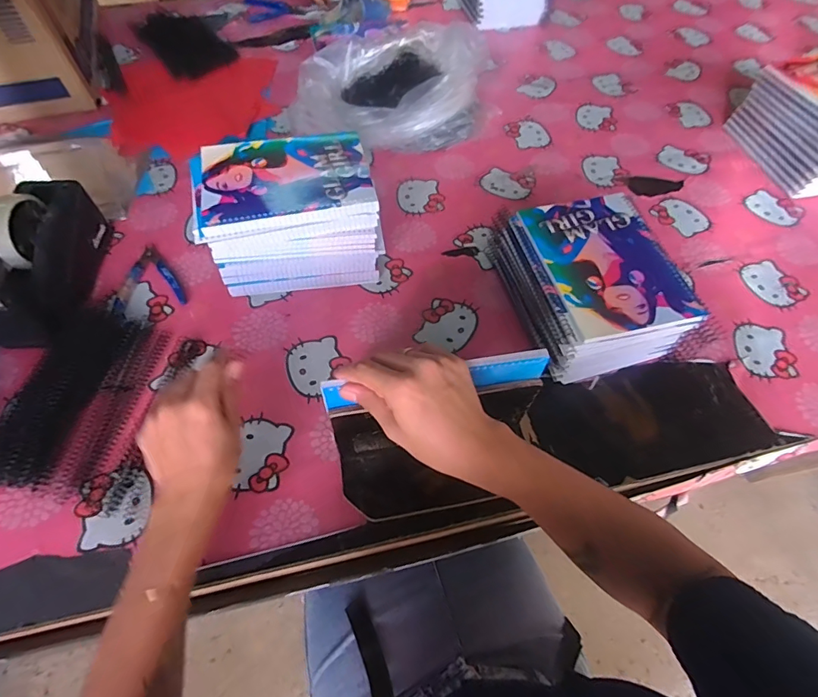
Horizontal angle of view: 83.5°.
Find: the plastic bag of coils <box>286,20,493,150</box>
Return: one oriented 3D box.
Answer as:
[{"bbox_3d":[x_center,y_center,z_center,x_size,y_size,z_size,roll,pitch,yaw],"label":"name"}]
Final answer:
[{"bbox_3d":[-0.036,-0.446,0.775,0.319,0.121,0.228,4,58,0],"label":"plastic bag of coils"}]

